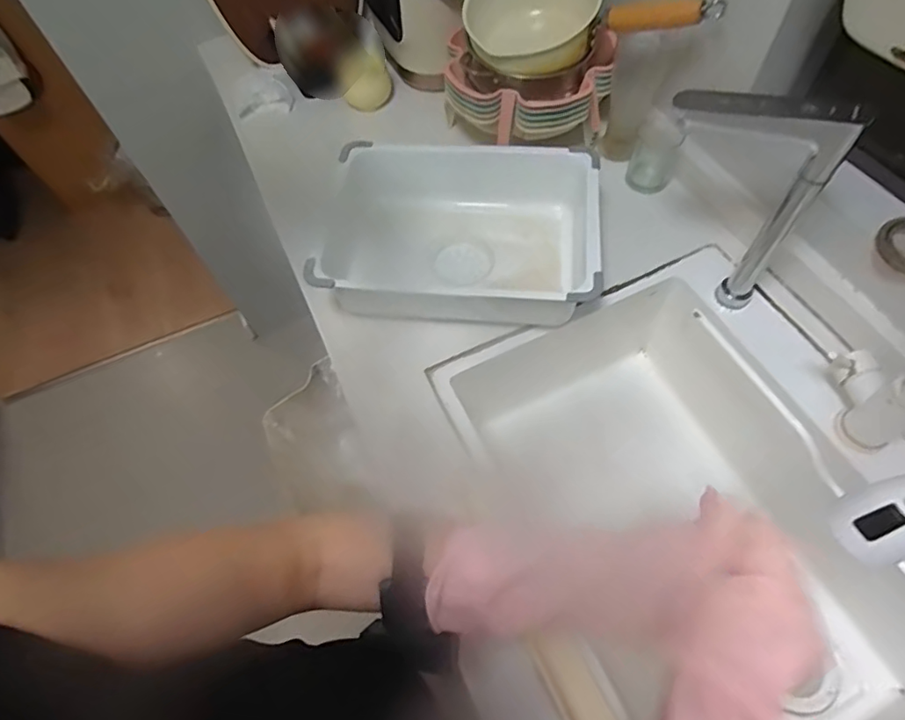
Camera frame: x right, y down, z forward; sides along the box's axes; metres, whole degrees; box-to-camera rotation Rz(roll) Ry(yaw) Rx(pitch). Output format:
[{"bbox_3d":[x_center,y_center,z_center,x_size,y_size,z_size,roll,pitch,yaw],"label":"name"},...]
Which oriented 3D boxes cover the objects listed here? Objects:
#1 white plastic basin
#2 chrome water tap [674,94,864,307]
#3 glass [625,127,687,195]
[{"bbox_3d":[0.008,-0.161,0.725,0.355,0.127,0.249,5,61,6],"label":"white plastic basin"},{"bbox_3d":[0.317,-0.185,0.614,0.163,0.270,0.060,31,67,19],"label":"chrome water tap"},{"bbox_3d":[0.303,-0.307,0.786,0.064,0.094,0.072,17,63,13],"label":"glass"}]

